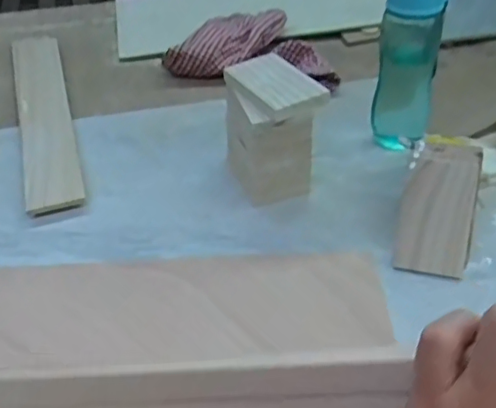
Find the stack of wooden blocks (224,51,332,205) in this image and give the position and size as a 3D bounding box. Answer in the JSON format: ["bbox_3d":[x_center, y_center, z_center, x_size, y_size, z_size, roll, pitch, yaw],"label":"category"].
[{"bbox_3d":[0.030,-0.095,0.748,0.097,0.146,0.130,-14,41,-14],"label":"stack of wooden blocks"}]

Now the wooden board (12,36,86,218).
[{"bbox_3d":[-0.338,-0.163,0.961,0.082,0.016,0.569,-14,41,-13],"label":"wooden board"}]

